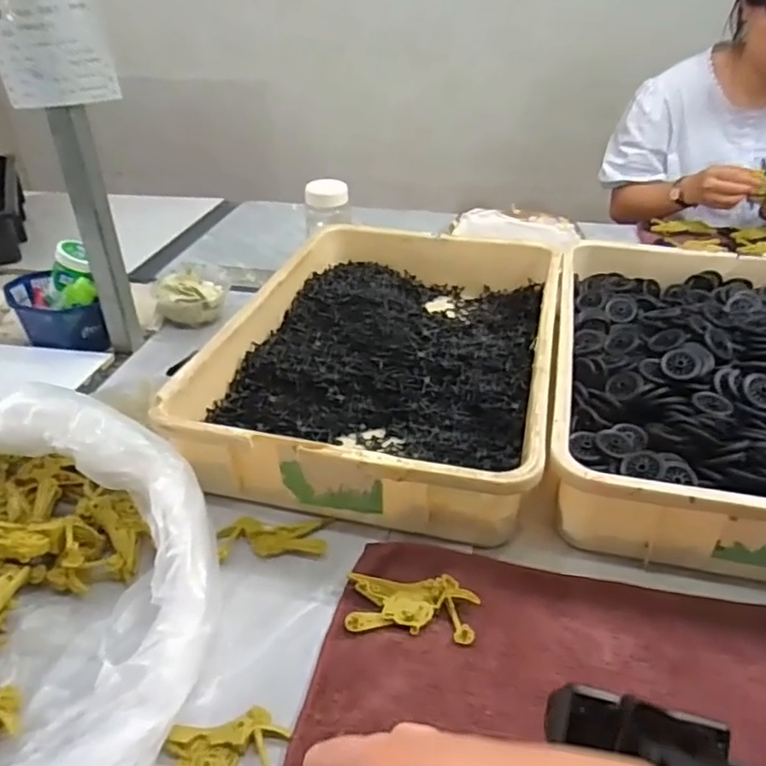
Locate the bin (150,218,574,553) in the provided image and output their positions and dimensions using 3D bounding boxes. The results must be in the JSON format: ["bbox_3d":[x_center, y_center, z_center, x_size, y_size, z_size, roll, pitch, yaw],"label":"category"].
[{"bbox_3d":[0.018,-0.043,0.753,0.347,0.091,0.503,7,35,13],"label":"bin"}]

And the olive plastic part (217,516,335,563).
[{"bbox_3d":[-0.096,0.137,0.568,0.095,0.011,0.043,-4,34,-3],"label":"olive plastic part"}]

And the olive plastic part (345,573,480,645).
[{"bbox_3d":[0.022,0.176,0.507,0.102,0.008,0.051,3,34,8],"label":"olive plastic part"}]

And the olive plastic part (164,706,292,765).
[{"bbox_3d":[-0.106,0.243,0.424,0.084,0.014,0.042,-5,34,-4],"label":"olive plastic part"}]

